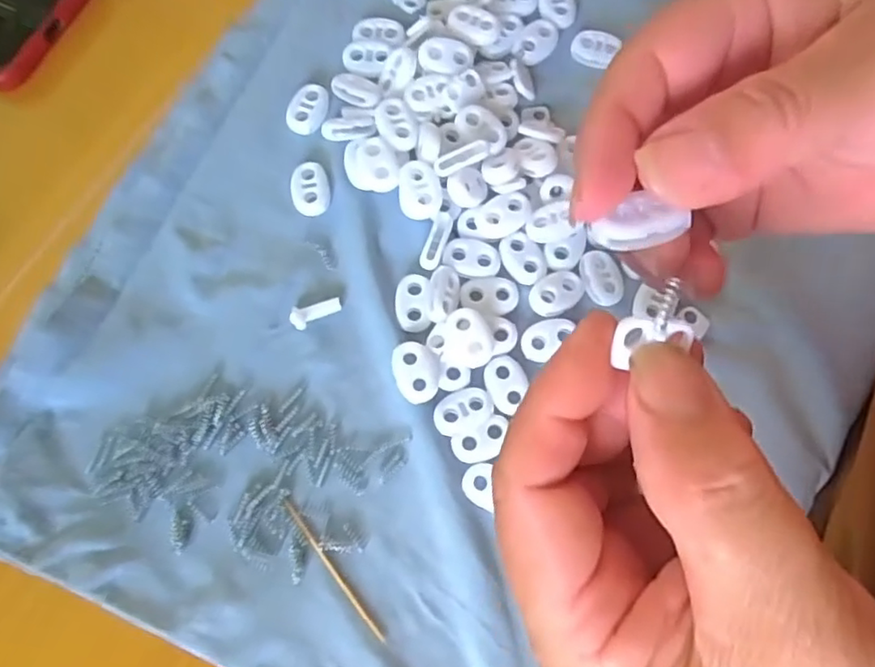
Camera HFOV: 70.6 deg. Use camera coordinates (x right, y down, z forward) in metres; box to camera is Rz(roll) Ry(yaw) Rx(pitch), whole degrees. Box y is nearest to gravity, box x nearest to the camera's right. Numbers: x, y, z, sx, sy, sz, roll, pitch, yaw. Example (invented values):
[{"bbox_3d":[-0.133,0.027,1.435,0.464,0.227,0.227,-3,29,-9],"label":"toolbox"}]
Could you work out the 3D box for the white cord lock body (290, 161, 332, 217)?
[{"bbox_3d":[-0.051,-0.059,0.249,0.016,0.004,0.022,-13,76,-3],"label":"white cord lock body"}]

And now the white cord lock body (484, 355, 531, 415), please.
[{"bbox_3d":[0.025,0.018,0.227,0.015,0.004,0.020,-29,78,-6],"label":"white cord lock body"}]

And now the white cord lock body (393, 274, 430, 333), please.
[{"bbox_3d":[-0.010,-0.012,0.235,0.013,0.005,0.022,-1,76,0],"label":"white cord lock body"}]

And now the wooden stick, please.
[{"bbox_3d":[-0.037,0.082,0.214,0.004,0.004,0.057,-37,79,-8],"label":"wooden stick"}]

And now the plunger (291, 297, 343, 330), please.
[{"bbox_3d":[-0.046,-0.008,0.236,0.020,0.004,0.009,-16,76,-3],"label":"plunger"}]

